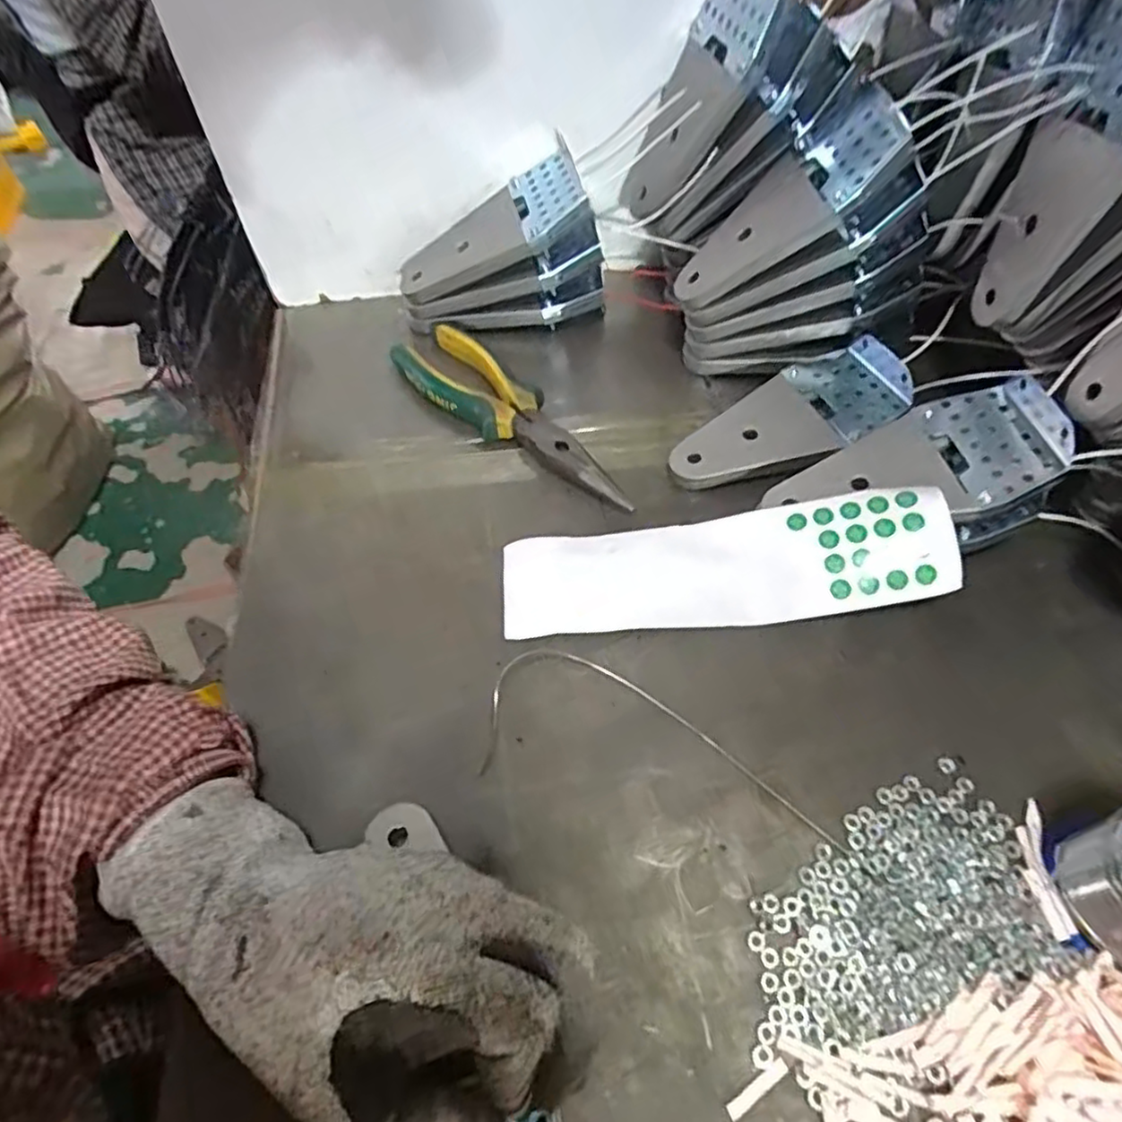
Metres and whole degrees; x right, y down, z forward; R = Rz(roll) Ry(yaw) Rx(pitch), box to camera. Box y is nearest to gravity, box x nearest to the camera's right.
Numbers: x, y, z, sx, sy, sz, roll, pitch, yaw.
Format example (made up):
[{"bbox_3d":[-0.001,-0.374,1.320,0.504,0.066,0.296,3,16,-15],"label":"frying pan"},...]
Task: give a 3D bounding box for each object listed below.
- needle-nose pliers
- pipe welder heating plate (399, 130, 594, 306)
[{"bbox_3d":[-0.028,-0.091,0.421,0.191,0.020,0.050,38,64,23],"label":"needle-nose pliers"},{"bbox_3d":[-0.047,-0.212,0.446,0.135,0.023,0.058,-25,55,15],"label":"pipe welder heating plate"}]

